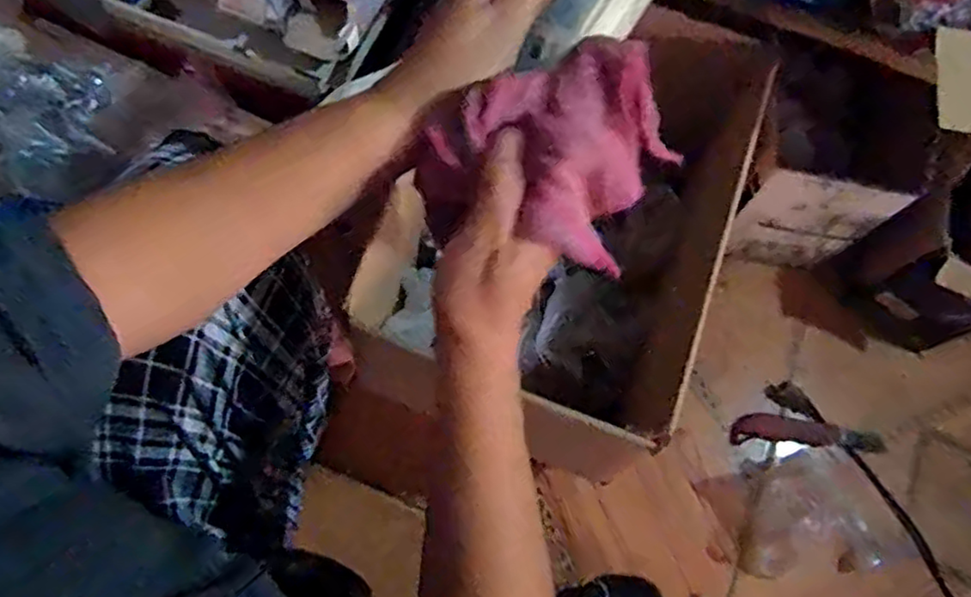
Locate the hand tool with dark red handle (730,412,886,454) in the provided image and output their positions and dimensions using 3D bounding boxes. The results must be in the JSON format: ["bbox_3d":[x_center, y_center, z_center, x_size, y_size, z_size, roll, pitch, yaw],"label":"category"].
[{"bbox_3d":[0.390,0.158,0.774,0.180,0.023,0.037,4,71,1],"label":"hand tool with dark red handle"}]

